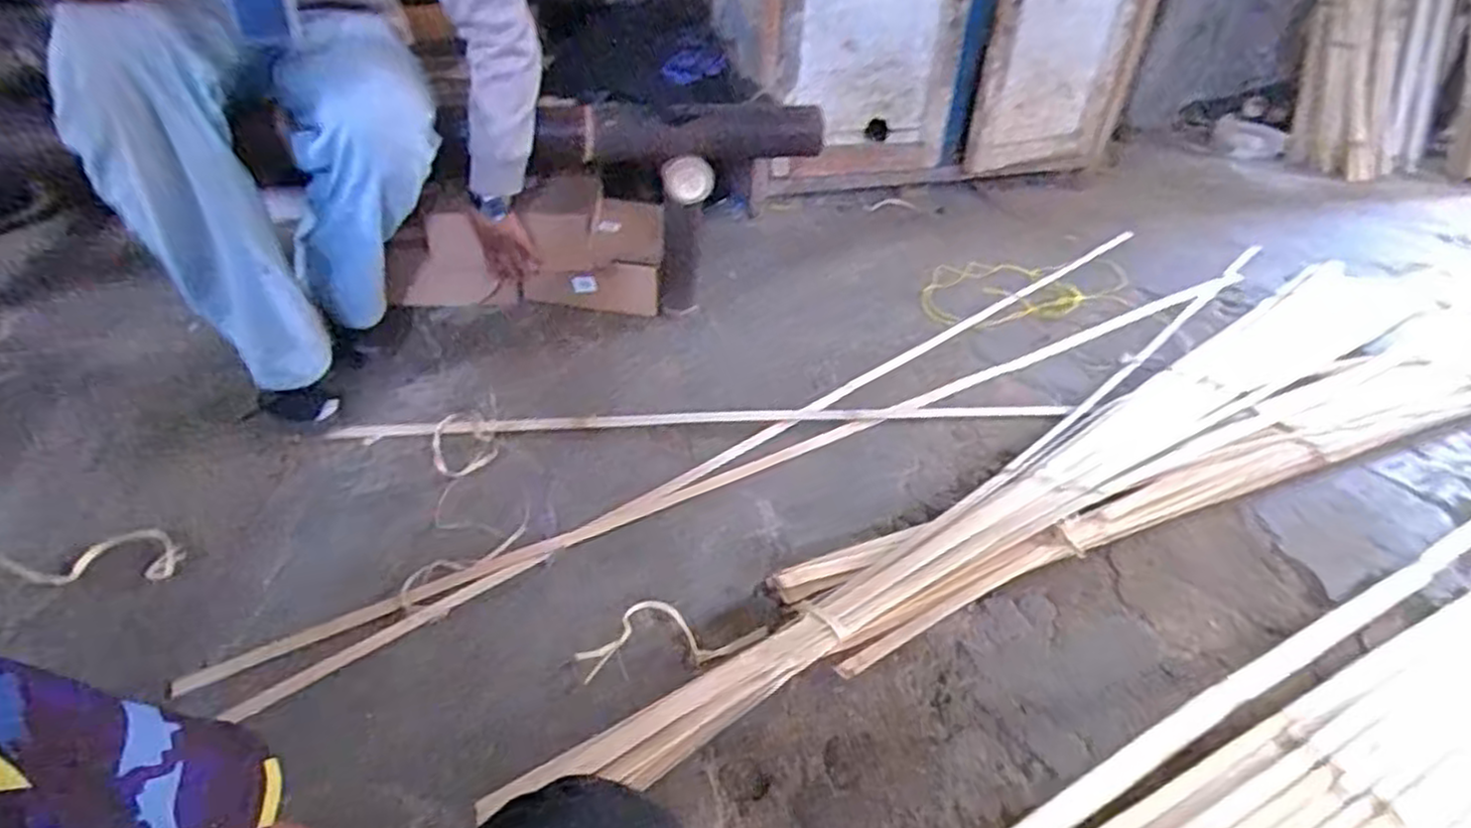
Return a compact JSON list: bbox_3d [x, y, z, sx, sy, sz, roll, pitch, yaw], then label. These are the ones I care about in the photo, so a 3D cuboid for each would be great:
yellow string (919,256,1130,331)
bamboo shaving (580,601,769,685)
[{"bbox_3d":[0.615,-0.258,1.521,0.472,0.024,0.237,-4,39,-5],"label":"yellow string"},{"bbox_3d":[-0.072,0.248,0.837,0.210,0.029,0.083,-7,39,-10],"label":"bamboo shaving"}]

